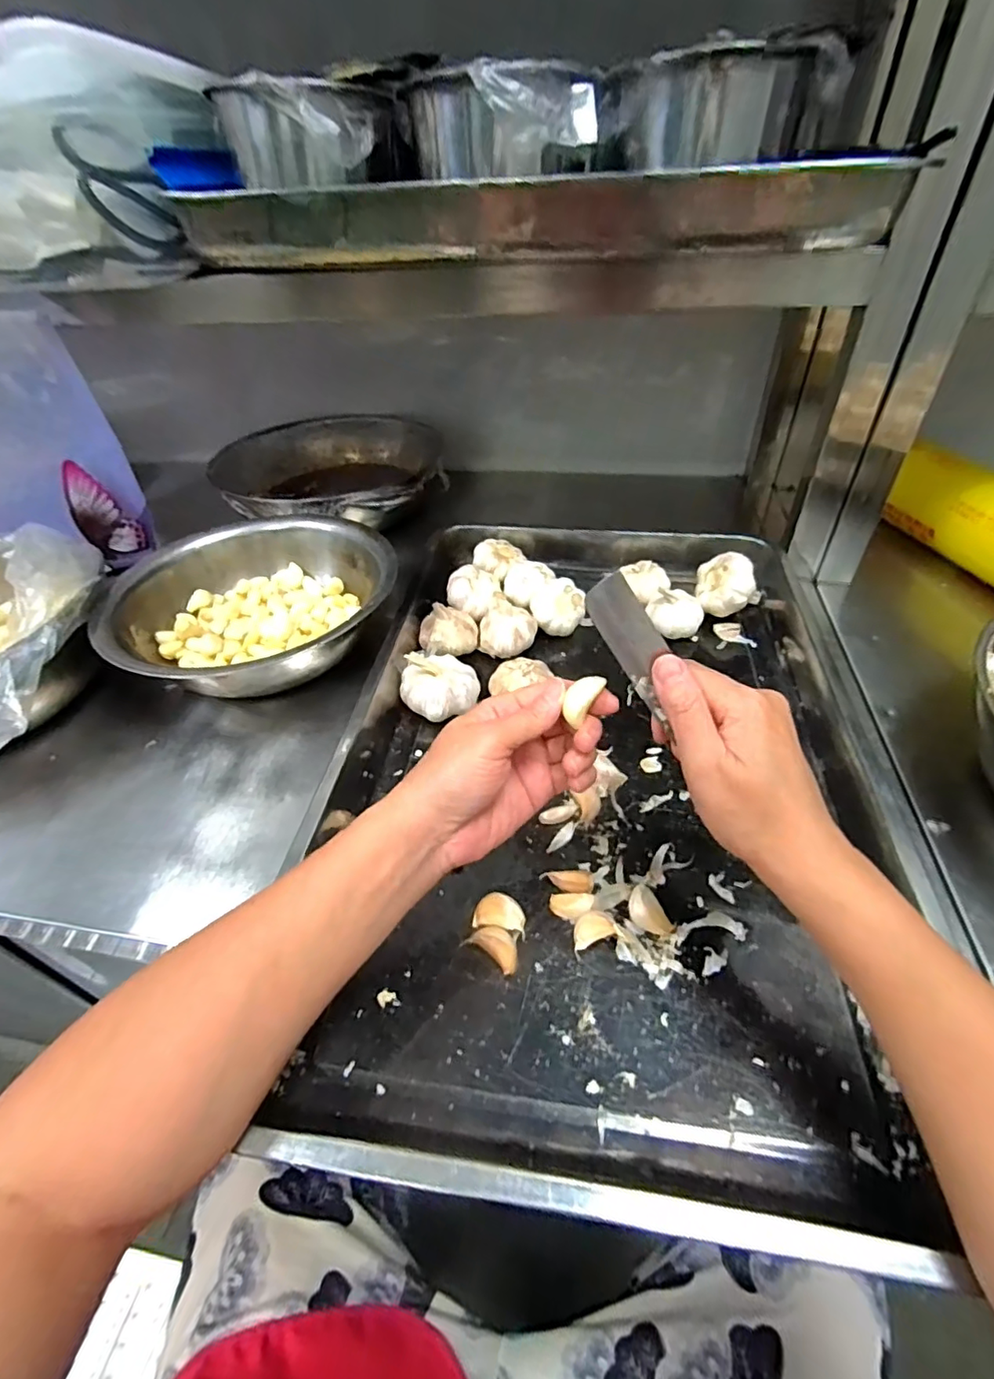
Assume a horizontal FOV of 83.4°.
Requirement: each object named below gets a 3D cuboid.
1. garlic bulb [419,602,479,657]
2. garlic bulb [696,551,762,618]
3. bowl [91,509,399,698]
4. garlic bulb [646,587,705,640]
[{"bbox_3d":[-0.048,-0.060,0.550,0.057,0.041,0.048,-15,44,-11],"label":"garlic bulb"},{"bbox_3d":[0.238,-0.109,0.574,0.063,0.052,0.055,15,47,21],"label":"garlic bulb"},{"bbox_3d":[-0.240,-0.079,0.576,0.272,0.098,0.219,-12,43,-7],"label":"bowl"},{"bbox_3d":[0.180,-0.078,0.566,0.057,0.036,0.043,13,46,18],"label":"garlic bulb"}]

